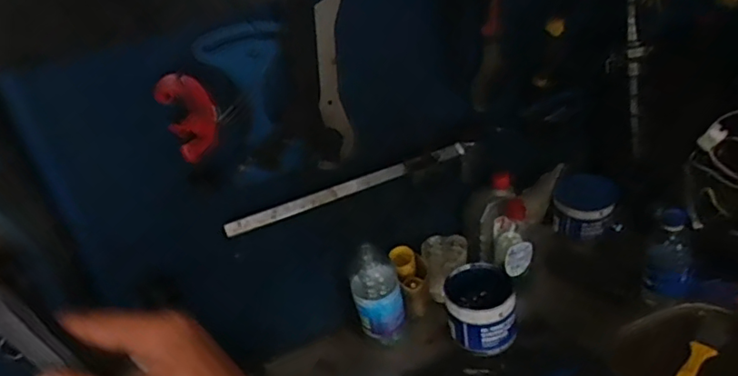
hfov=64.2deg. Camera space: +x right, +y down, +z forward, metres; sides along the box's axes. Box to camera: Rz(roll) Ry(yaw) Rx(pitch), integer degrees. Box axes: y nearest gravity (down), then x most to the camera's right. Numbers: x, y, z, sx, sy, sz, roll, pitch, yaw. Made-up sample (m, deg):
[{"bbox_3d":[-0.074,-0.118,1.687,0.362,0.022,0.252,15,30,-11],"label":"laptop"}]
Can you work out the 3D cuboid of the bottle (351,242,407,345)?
[{"bbox_3d":[0.014,0.163,0.879,0.076,0.157,0.060,-8,37,-2],"label":"bottle"}]

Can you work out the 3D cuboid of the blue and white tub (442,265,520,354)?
[{"bbox_3d":[0.165,0.178,0.873,0.103,0.079,0.109,-1,37,7],"label":"blue and white tub"}]

